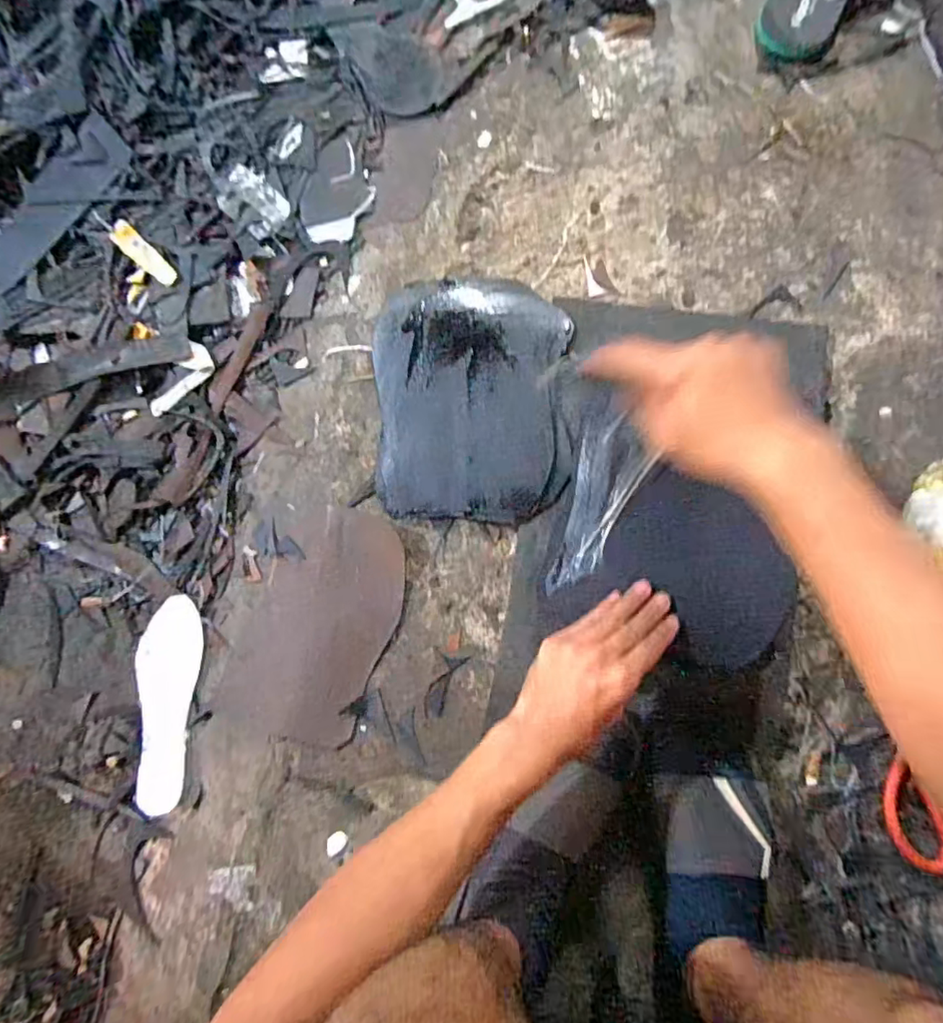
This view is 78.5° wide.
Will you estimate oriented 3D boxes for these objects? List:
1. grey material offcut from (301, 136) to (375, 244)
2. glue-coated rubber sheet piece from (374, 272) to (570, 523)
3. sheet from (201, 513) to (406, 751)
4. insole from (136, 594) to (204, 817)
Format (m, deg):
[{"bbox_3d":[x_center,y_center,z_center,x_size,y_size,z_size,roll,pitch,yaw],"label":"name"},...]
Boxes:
[{"bbox_3d":[-0.165,-0.399,0.725,0.085,0.009,0.126,22,87,7],"label":"grey material offcut"},{"bbox_3d":[-0.001,-0.129,0.647,0.215,0.010,0.271,2,85,6],"label":"glue-coated rubber sheet piece"},{"bbox_3d":[-0.172,0.127,0.641,0.161,0.012,0.262,22,83,13],"label":"sheet"},{"bbox_3d":[-0.361,0.222,0.674,0.086,0.005,0.235,0,79,14],"label":"insole"}]

